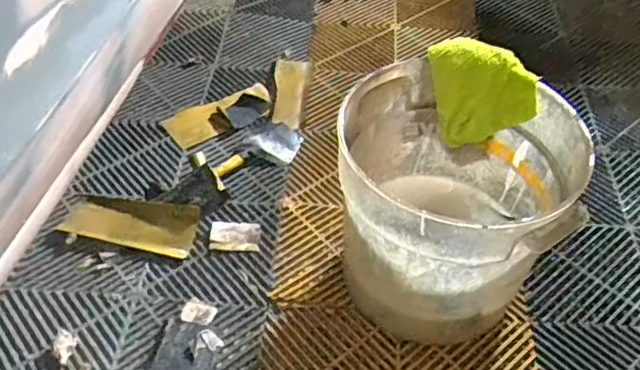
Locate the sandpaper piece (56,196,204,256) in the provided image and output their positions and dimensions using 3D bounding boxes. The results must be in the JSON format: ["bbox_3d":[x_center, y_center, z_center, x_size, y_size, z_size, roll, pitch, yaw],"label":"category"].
[{"bbox_3d":[-0.304,0.058,1.013,0.208,0.012,0.082,11,66,7],"label":"sandpaper piece"}]

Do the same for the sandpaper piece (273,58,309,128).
[{"bbox_3d":[-0.060,-0.184,1.248,0.061,0.020,0.191,1,46,-1],"label":"sandpaper piece"}]

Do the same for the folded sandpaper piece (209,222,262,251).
[{"bbox_3d":[-0.137,0.084,1.015,0.080,0.010,0.054,2,46,0],"label":"folded sandpaper piece"}]

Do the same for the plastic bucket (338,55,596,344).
[{"bbox_3d":[0.173,0.030,0.870,0.291,0.309,0.288,1,46,-1],"label":"plastic bucket"}]

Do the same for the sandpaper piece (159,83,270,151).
[{"bbox_3d":[-0.190,-0.135,1.200,0.209,0.023,0.096,-22,51,-21],"label":"sandpaper piece"}]

